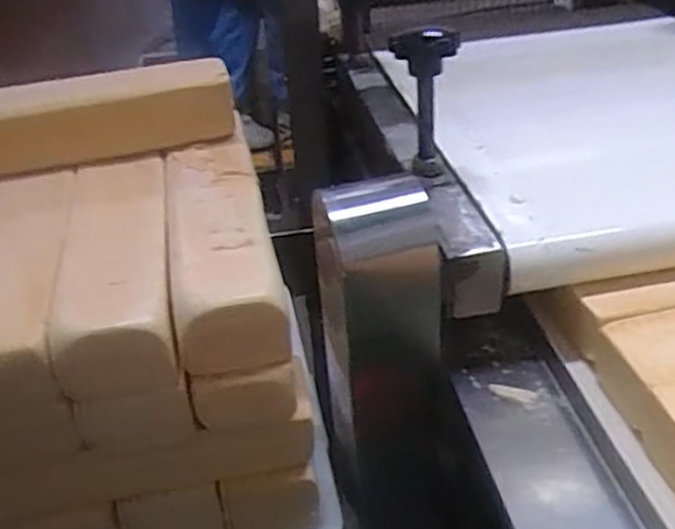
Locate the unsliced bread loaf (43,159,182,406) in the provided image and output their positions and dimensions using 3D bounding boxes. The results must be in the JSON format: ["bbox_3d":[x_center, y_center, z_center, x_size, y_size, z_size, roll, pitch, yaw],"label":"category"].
[{"bbox_3d":[-0.173,-0.008,0.591,0.079,0.061,0.278,-9,35,-7],"label":"unsliced bread loaf"}]

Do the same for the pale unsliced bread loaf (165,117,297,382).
[{"bbox_3d":[-0.095,-0.021,0.595,0.073,0.055,0.261,-9,35,-8],"label":"pale unsliced bread loaf"}]

